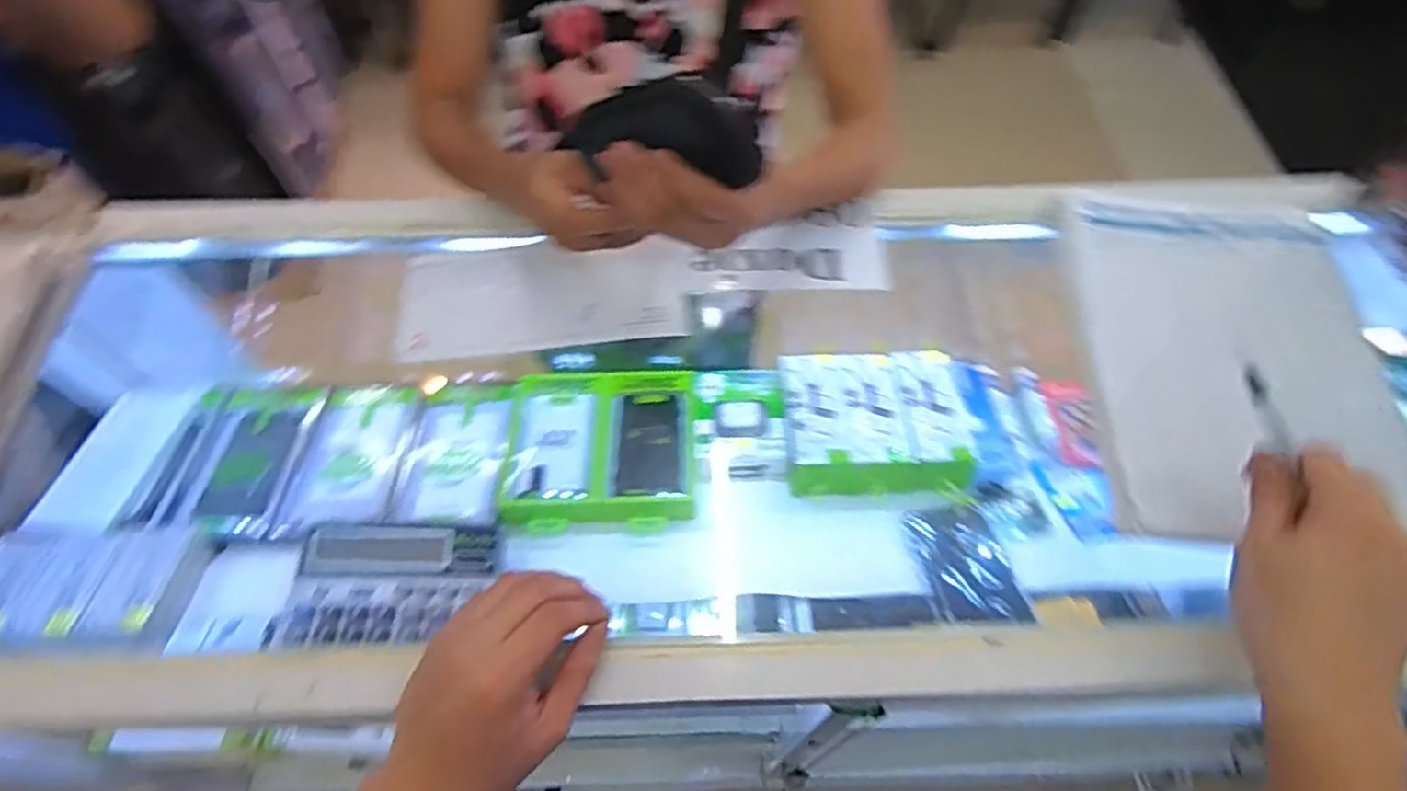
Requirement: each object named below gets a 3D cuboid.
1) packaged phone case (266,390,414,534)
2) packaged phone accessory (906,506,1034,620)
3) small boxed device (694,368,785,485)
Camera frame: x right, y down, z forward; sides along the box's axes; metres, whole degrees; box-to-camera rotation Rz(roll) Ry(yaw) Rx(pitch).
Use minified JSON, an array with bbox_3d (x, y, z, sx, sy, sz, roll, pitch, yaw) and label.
[{"bbox_3d":[-0.373,0.061,0.776,0.111,0.007,0.181,-6,48,1],"label":"packaged phone case"},{"bbox_3d":[0.255,0.161,0.707,0.077,0.015,0.129,-10,42,-2],"label":"packaged phone accessory"},{"bbox_3d":[0.039,0.028,0.790,0.093,0.025,0.138,-1,60,-1],"label":"small boxed device"}]

